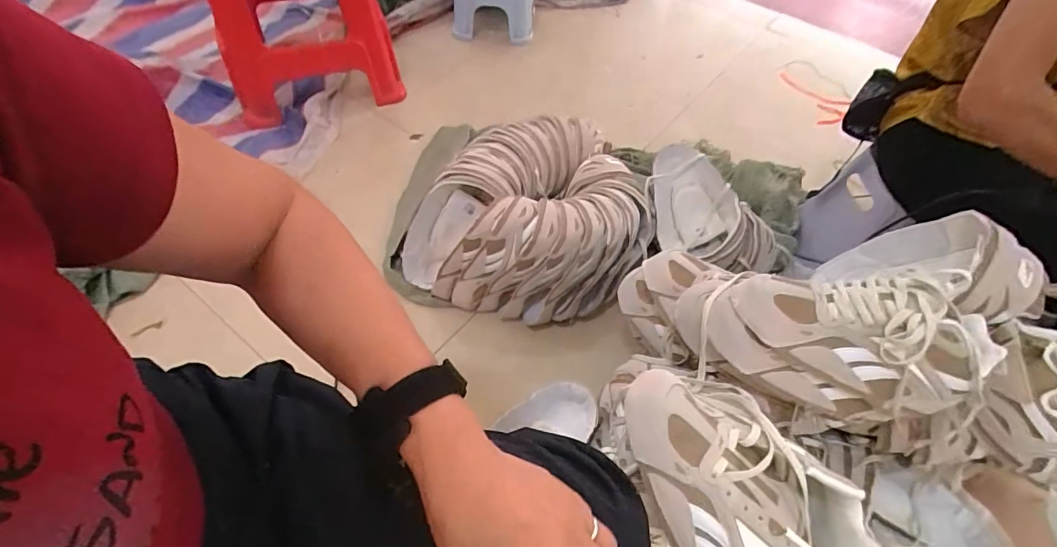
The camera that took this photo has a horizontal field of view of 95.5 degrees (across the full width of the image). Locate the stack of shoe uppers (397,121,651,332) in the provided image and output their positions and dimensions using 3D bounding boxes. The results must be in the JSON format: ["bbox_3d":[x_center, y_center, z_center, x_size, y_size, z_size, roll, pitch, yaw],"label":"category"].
[{"bbox_3d":[0.034,-0.104,0.913,0.346,0.199,0.439,36,60,20],"label":"stack of shoe uppers"}]

